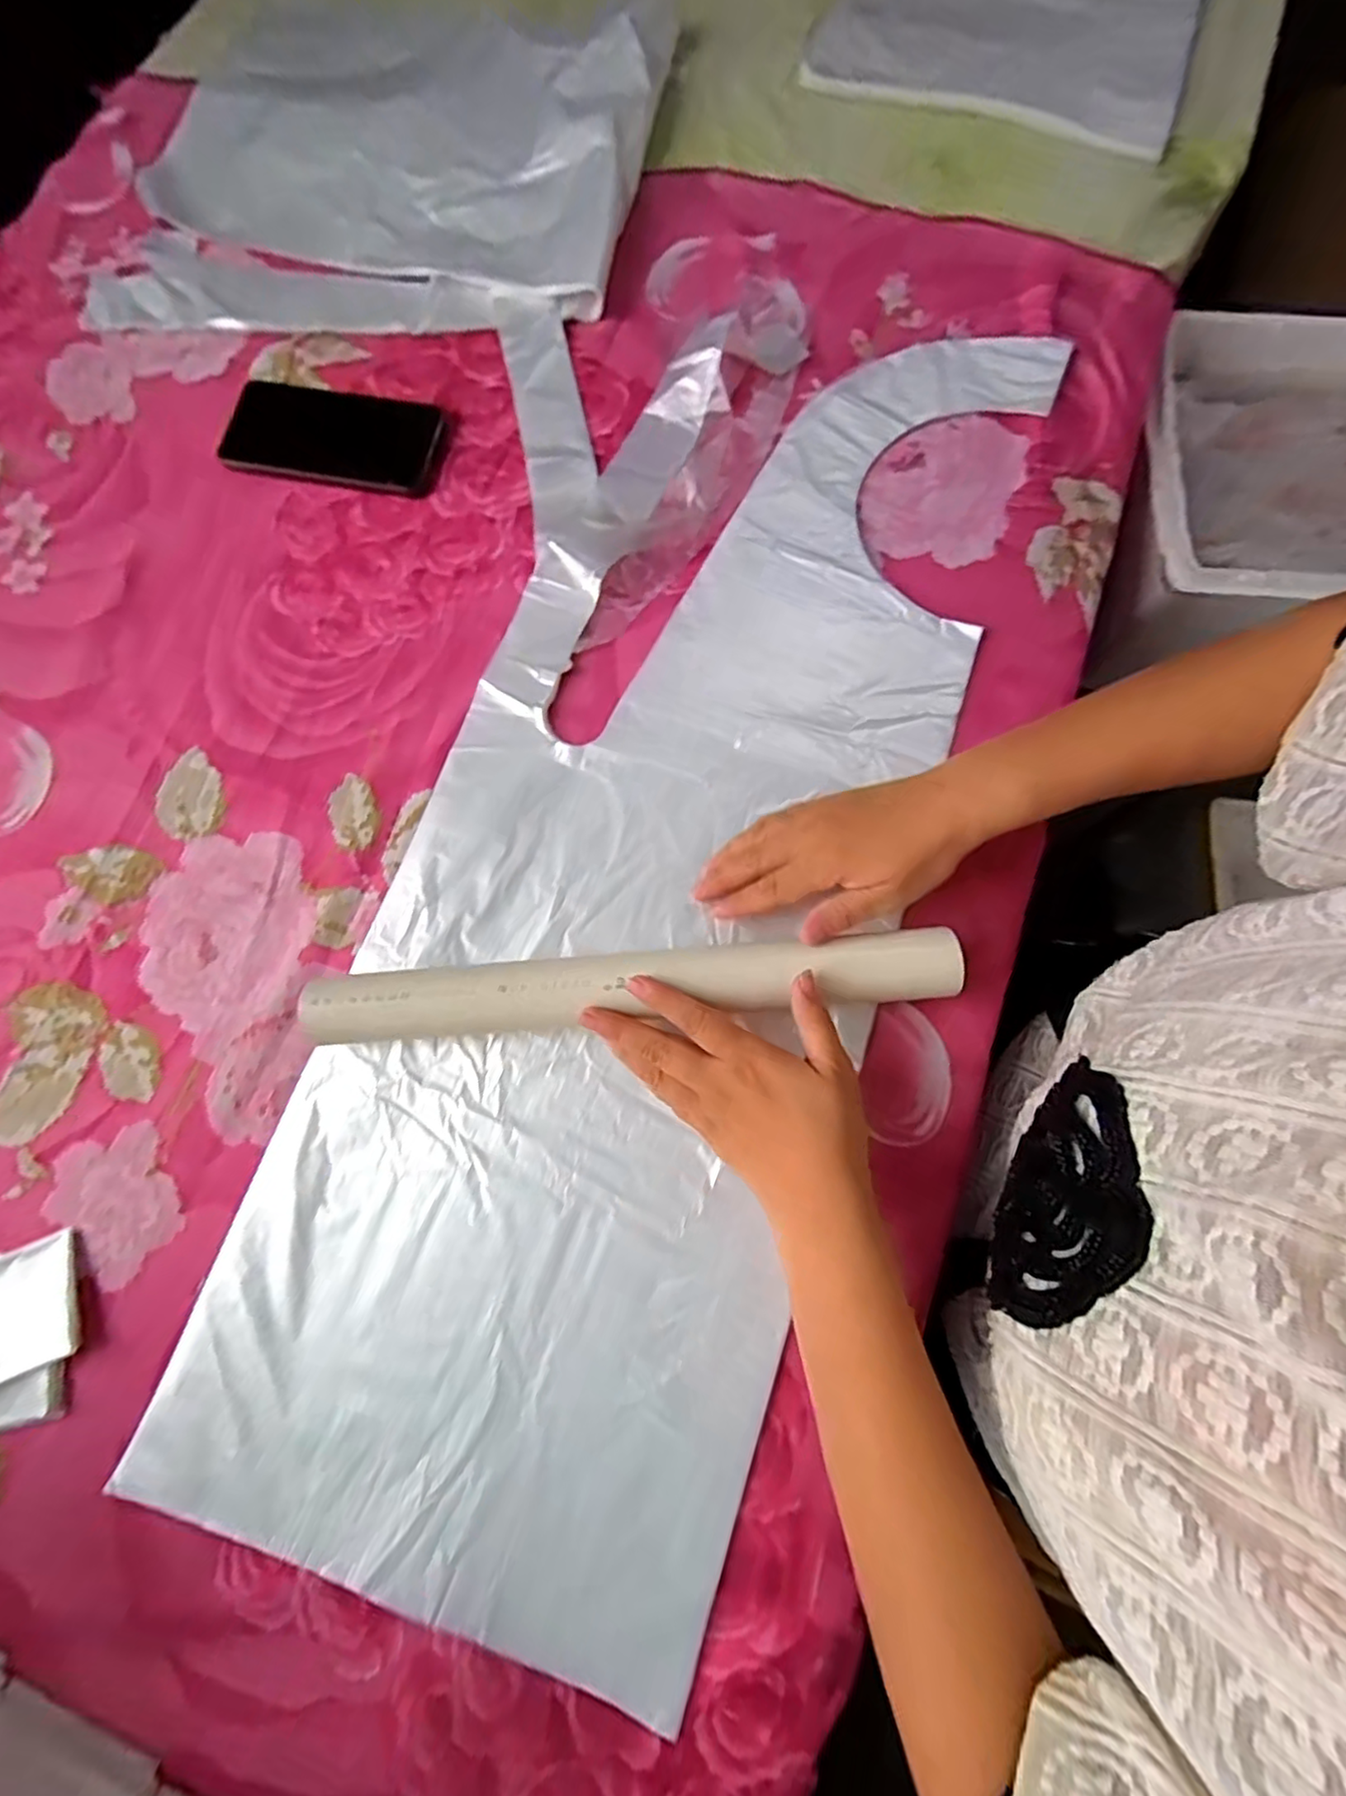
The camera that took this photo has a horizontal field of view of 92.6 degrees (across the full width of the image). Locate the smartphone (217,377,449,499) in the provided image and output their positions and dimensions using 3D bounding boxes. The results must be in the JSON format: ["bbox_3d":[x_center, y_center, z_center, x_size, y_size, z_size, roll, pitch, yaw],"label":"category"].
[{"bbox_3d":[-0.259,-0.351,0.490,0.171,0.008,0.081,10,77,4],"label":"smartphone"}]

